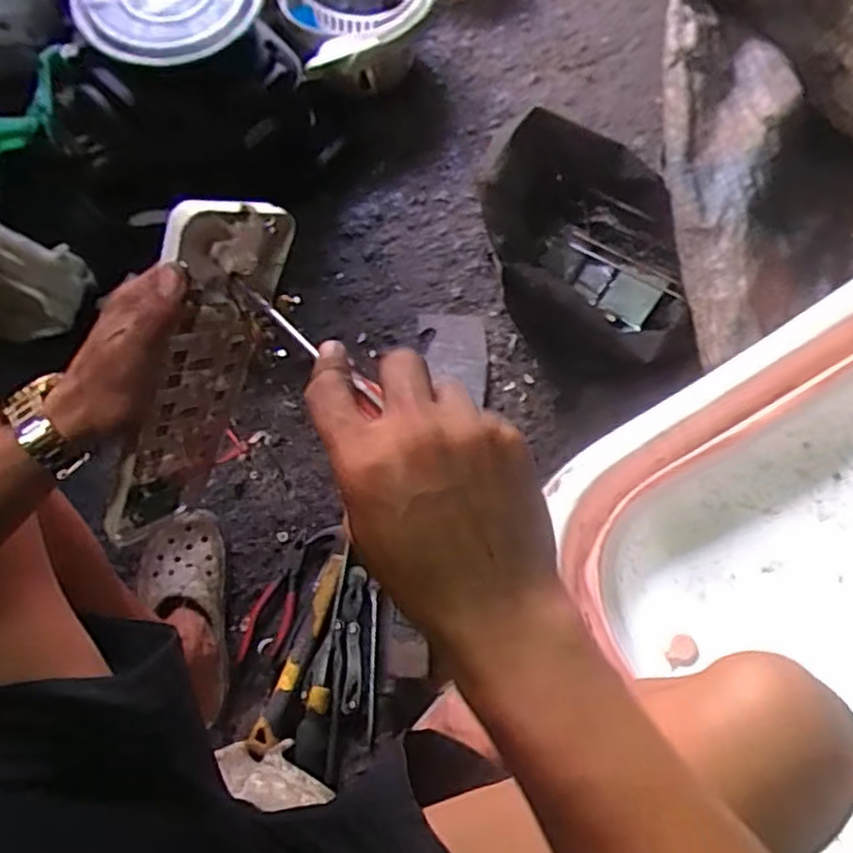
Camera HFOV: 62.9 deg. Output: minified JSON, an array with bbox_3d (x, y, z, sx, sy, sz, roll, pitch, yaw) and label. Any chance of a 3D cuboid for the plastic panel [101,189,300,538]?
[{"bbox_3d":[-0.154,-0.024,0.472,0.030,0.264,0.091,35,31,14],"label":"plastic panel"}]

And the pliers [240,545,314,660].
[{"bbox_3d":[-0.192,0.217,0.875,0.058,0.020,0.156,13,68,6],"label":"pliers"}]

